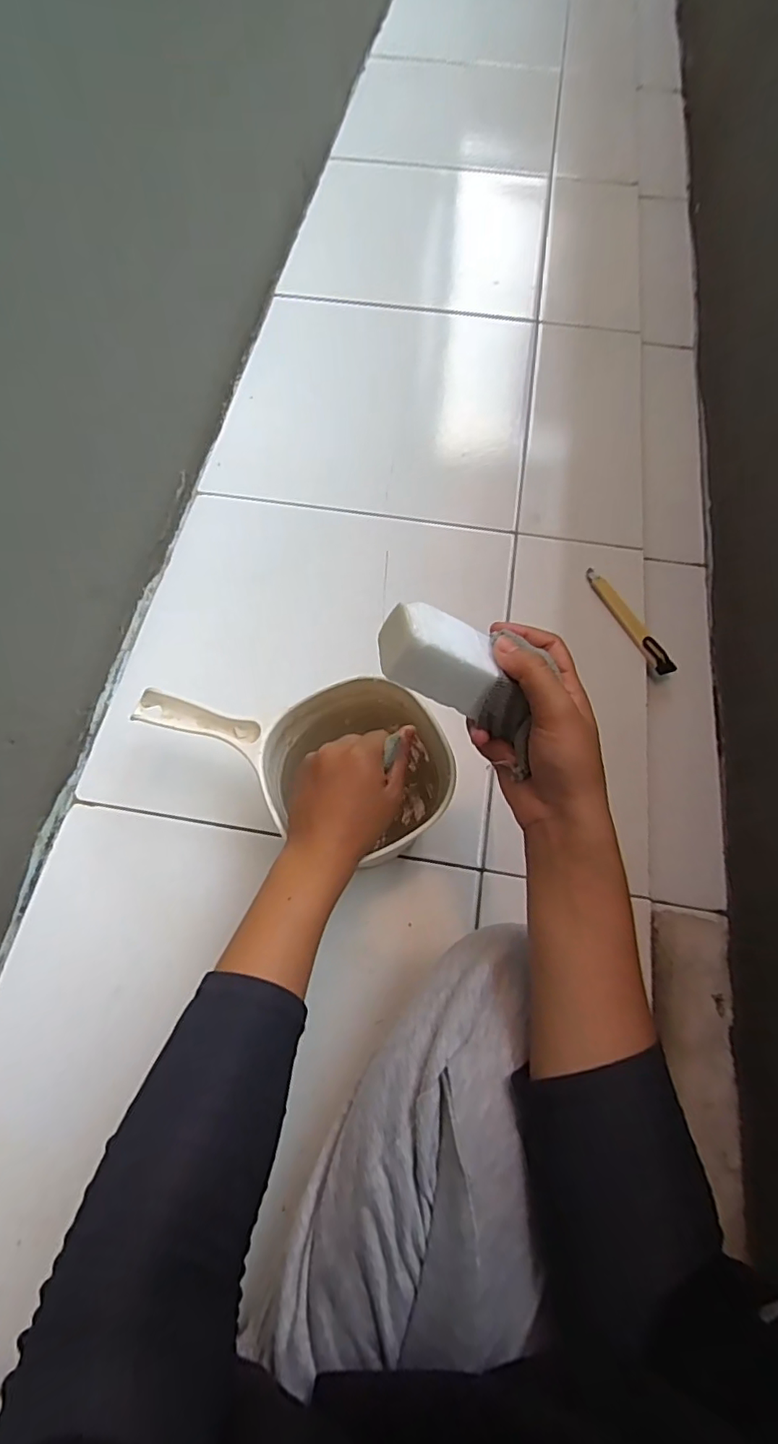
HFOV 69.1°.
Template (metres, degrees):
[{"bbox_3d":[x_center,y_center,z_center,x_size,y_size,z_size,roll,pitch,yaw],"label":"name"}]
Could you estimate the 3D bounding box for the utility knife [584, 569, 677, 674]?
[{"bbox_3d":[0.263,-0.113,0.622,0.021,0.016,0.145,-24,69,-9],"label":"utility knife"}]

